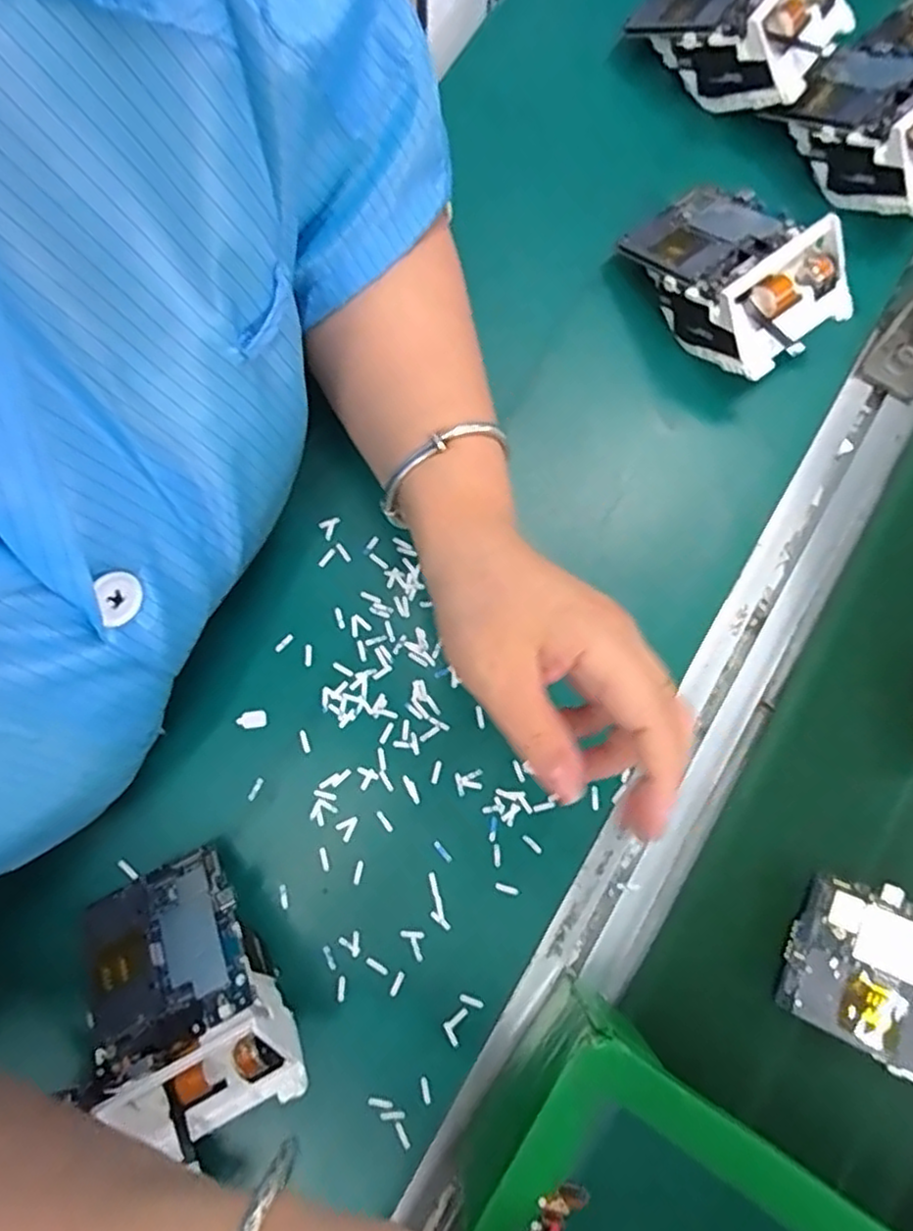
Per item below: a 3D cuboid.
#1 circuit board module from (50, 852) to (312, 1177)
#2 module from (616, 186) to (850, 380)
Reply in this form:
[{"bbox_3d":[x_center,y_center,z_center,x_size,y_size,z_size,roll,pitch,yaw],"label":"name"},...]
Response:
[{"bbox_3d":[-0.123,0.175,0.321,0.080,0.051,0.117,-24,81,-5],"label":"circuit board module"},{"bbox_3d":[0.150,-0.189,0.381,0.075,0.053,0.115,-34,82,-6],"label":"module"}]

